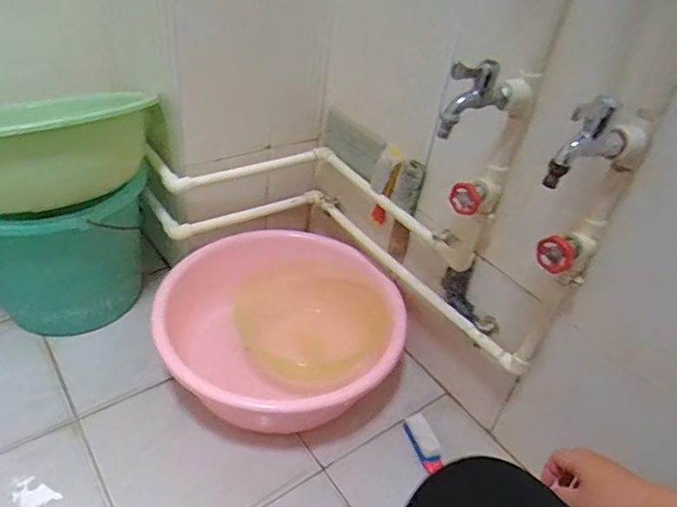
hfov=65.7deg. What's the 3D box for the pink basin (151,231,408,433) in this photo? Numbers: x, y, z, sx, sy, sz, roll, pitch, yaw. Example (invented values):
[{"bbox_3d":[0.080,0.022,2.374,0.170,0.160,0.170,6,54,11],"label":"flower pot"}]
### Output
[{"bbox_3d":[-0.100,0.155,0.983,0.443,0.170,0.401,-23,51,-37],"label":"pink basin"}]

